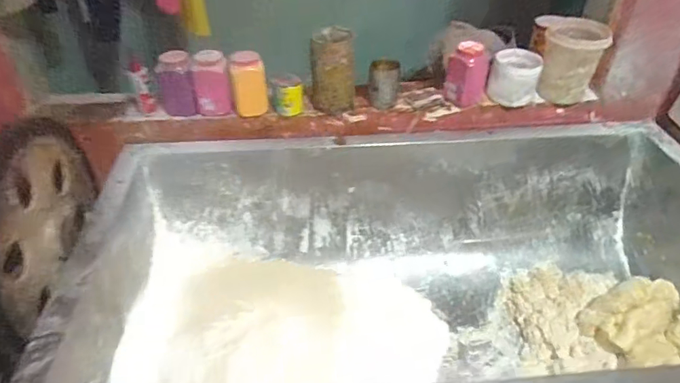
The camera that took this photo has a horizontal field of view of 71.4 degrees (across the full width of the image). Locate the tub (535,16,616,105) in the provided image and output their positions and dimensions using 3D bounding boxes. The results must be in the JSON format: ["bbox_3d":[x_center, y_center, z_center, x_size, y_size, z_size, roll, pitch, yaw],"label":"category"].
[{"bbox_3d":[0.565,-0.334,1.179,0.148,0.180,0.137,0,39,0],"label":"tub"}]

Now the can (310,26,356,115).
[{"bbox_3d":[-0.017,-0.289,1.134,0.103,0.168,0.100,-1,39,-1],"label":"can"}]

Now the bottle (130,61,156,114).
[{"bbox_3d":[-0.451,-0.235,1.084,0.034,0.130,0.036,-13,41,-15],"label":"bottle"}]

